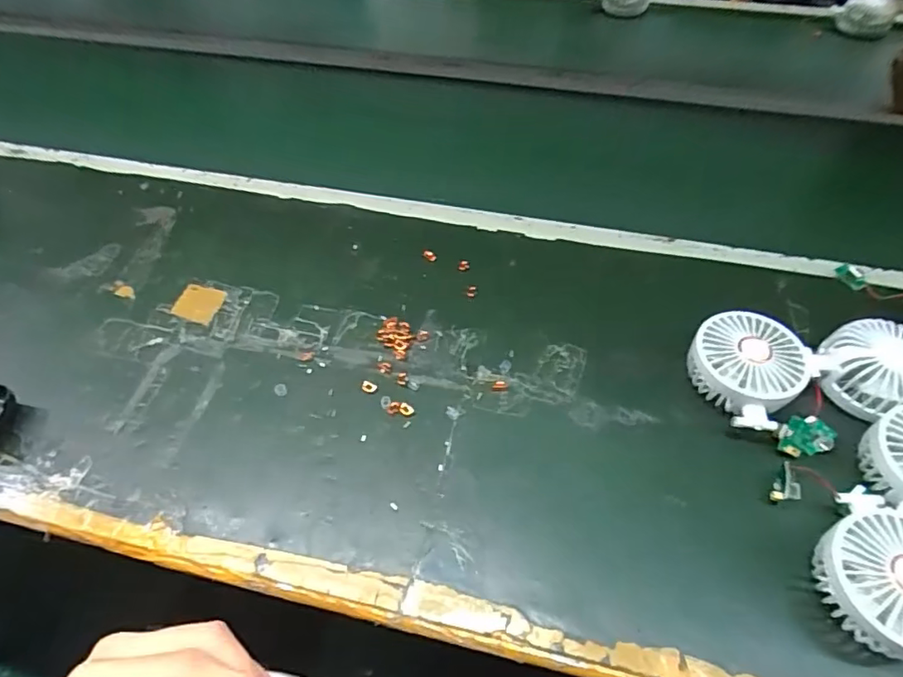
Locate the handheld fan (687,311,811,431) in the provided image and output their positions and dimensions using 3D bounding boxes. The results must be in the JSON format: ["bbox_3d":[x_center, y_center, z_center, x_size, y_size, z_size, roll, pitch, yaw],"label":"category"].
[{"bbox_3d":[0.253,0.027,0.475,0.088,0.049,0.102,36,61,23],"label":"handheld fan"}]

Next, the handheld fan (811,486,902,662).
[{"bbox_3d":[0.292,0.158,0.371,0.090,0.050,0.108,-3,54,-3],"label":"handheld fan"}]

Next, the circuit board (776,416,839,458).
[{"bbox_3d":[0.291,0.080,0.449,0.049,0.010,0.031,-10,80,-10],"label":"circuit board"}]

